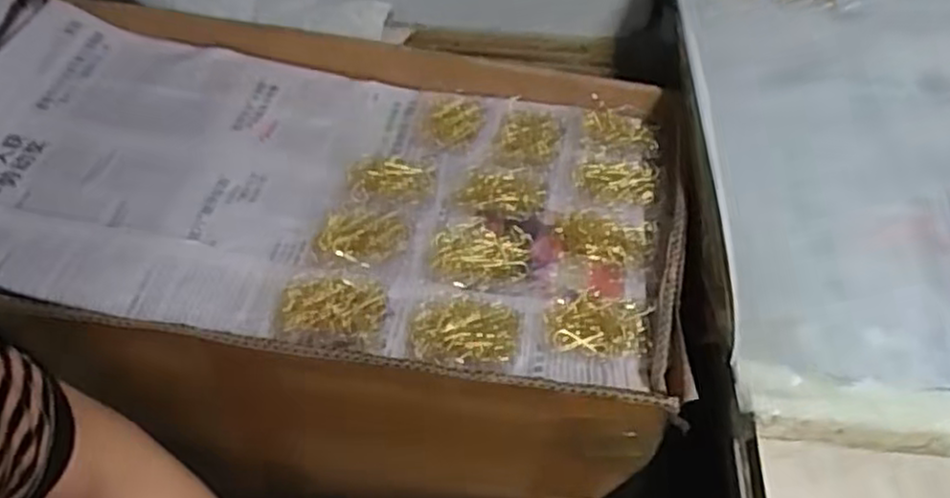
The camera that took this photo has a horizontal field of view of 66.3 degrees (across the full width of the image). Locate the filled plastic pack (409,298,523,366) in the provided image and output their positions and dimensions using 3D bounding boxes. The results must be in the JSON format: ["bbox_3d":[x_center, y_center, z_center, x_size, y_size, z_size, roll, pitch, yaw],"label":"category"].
[{"bbox_3d":[-0.006,0.051,0.463,0.070,0.010,0.053,-3,50,-3],"label":"filled plastic pack"}]

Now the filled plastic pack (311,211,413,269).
[{"bbox_3d":[-0.080,-0.008,0.520,0.066,0.005,0.052,-1,50,-2],"label":"filled plastic pack"}]

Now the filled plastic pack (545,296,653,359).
[{"bbox_3d":[0.080,0.049,0.474,0.065,0.010,0.044,6,50,4],"label":"filled plastic pack"}]

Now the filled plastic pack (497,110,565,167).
[{"bbox_3d":[0.047,-0.094,0.604,0.050,0.009,0.069,10,52,10],"label":"filled plastic pack"}]

